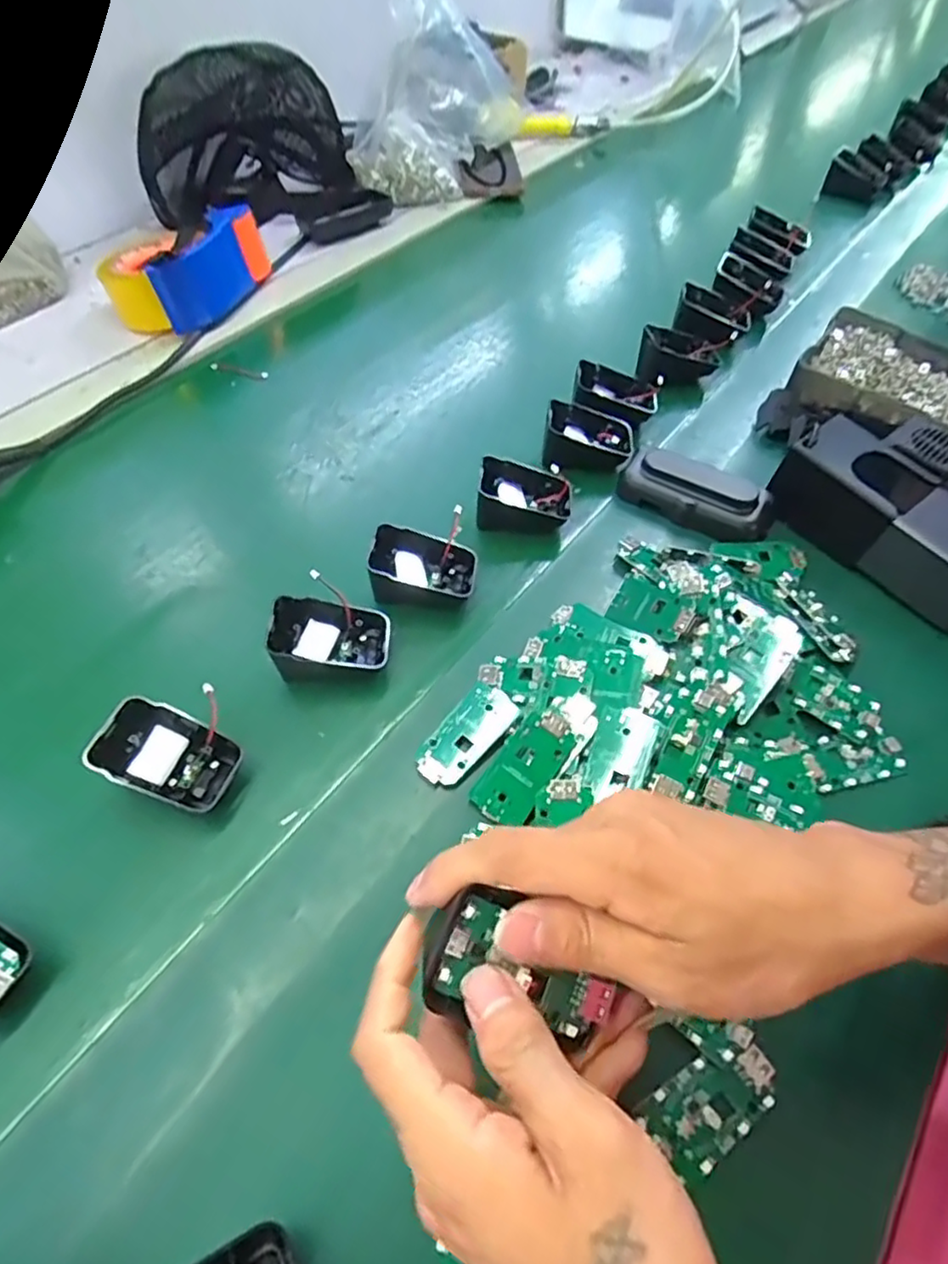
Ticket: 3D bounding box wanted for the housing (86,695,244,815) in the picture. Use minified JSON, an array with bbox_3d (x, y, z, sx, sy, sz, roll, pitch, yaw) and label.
[{"bbox_3d":[-0.162,0.066,0.351,0.069,0.025,0.045,33,54,-14],"label":"housing"}]

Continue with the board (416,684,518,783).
[{"bbox_3d":[-0.004,0.056,0.368,0.029,0.004,0.064,34,62,21],"label":"board"}]

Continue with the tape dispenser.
[{"bbox_3d":[-0.284,-0.353,0.641,0.105,0.065,0.142,25,59,15],"label":"tape dispenser"}]

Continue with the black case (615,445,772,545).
[{"bbox_3d":[0.158,-0.099,0.477,0.109,0.031,0.043,25,59,15],"label":"black case"}]

